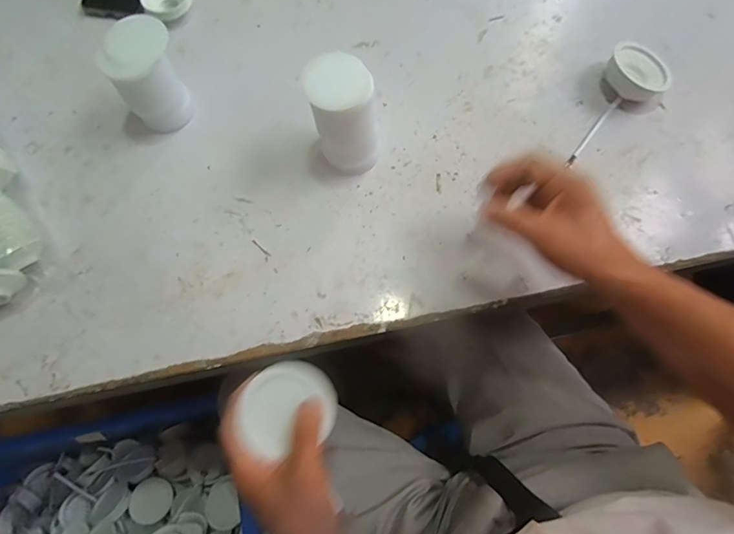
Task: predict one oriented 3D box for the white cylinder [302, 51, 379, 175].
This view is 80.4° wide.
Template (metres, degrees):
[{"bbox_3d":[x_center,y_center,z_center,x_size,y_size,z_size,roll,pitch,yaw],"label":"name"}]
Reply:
[{"bbox_3d":[-0.022,-0.147,0.427,0.064,0.109,0.061,-4,70,0],"label":"white cylinder"}]

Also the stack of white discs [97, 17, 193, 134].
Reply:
[{"bbox_3d":[-0.226,-0.197,0.453,0.058,0.093,0.067,2,70,2],"label":"stack of white discs"}]

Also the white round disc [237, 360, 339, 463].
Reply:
[{"bbox_3d":[-0.063,0.109,0.348,0.074,0.010,0.063,-21,70,-21],"label":"white round disc"}]

